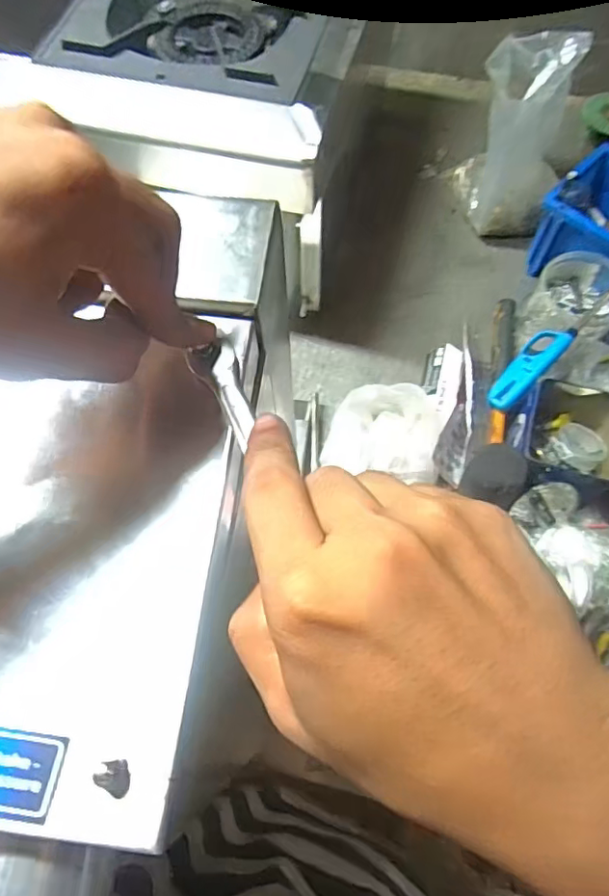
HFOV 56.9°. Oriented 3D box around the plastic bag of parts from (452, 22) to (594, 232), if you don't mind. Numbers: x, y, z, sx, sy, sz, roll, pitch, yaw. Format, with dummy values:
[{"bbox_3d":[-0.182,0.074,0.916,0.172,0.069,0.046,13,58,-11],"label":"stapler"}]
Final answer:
[{"bbox_3d":[0.310,-0.448,0.819,0.144,0.246,0.164,14,67,9],"label":"plastic bag of parts"}]

